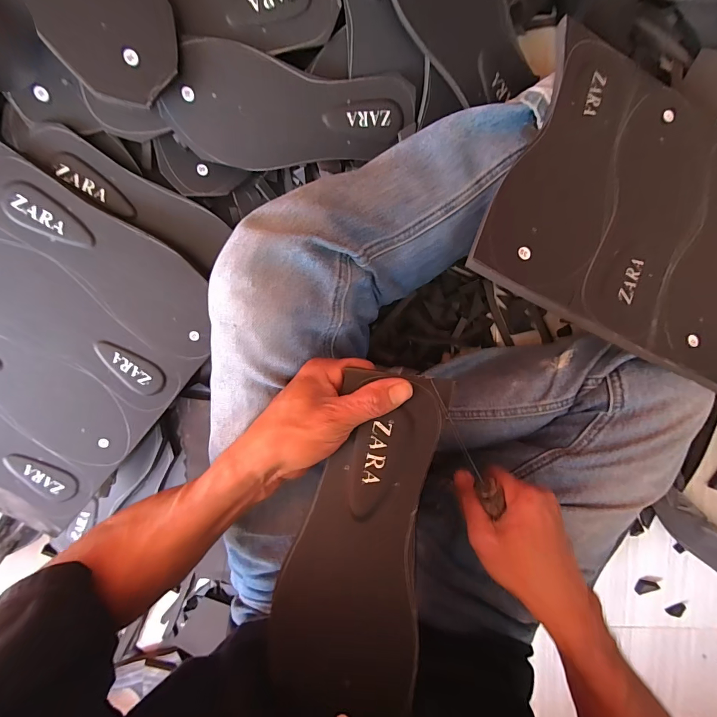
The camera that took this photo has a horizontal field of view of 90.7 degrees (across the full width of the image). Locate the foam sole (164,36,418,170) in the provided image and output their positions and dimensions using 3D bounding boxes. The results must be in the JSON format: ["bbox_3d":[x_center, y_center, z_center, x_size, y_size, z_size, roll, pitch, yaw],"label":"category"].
[{"bbox_3d":[-0.065,-0.244,0.360,0.236,0.006,0.097,2,120,-12],"label":"foam sole"}]

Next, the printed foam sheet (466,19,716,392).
[{"bbox_3d":[0.331,-0.105,0.331,0.427,0.013,0.271,25,78,-7],"label":"printed foam sheet"}]

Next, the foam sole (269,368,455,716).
[{"bbox_3d":[0.004,0.130,0.241,0.093,0.017,0.244,15,86,2],"label":"foam sole"}]

